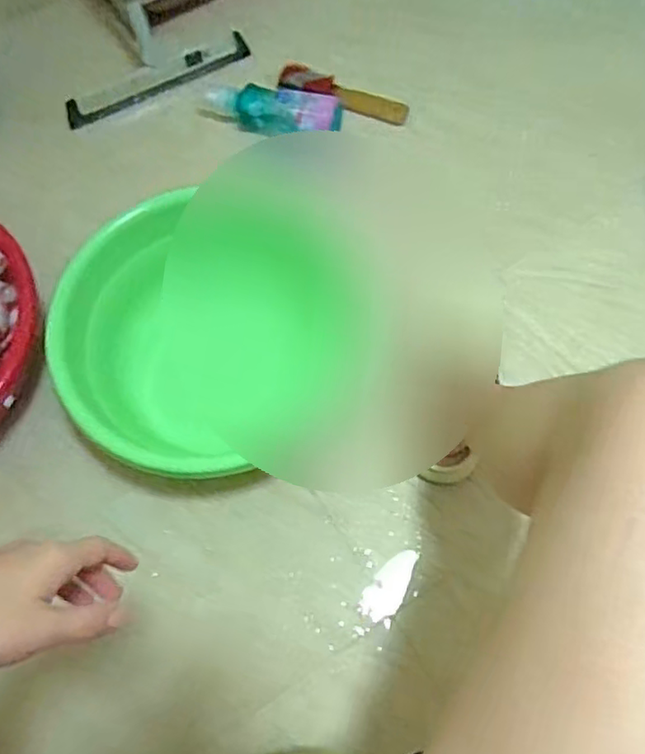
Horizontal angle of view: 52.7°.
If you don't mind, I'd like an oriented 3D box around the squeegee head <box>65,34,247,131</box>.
[{"bbox_3d":[-0.257,-0.466,1.020,0.302,0.046,0.029,-27,67,-13],"label":"squeegee head"}]

